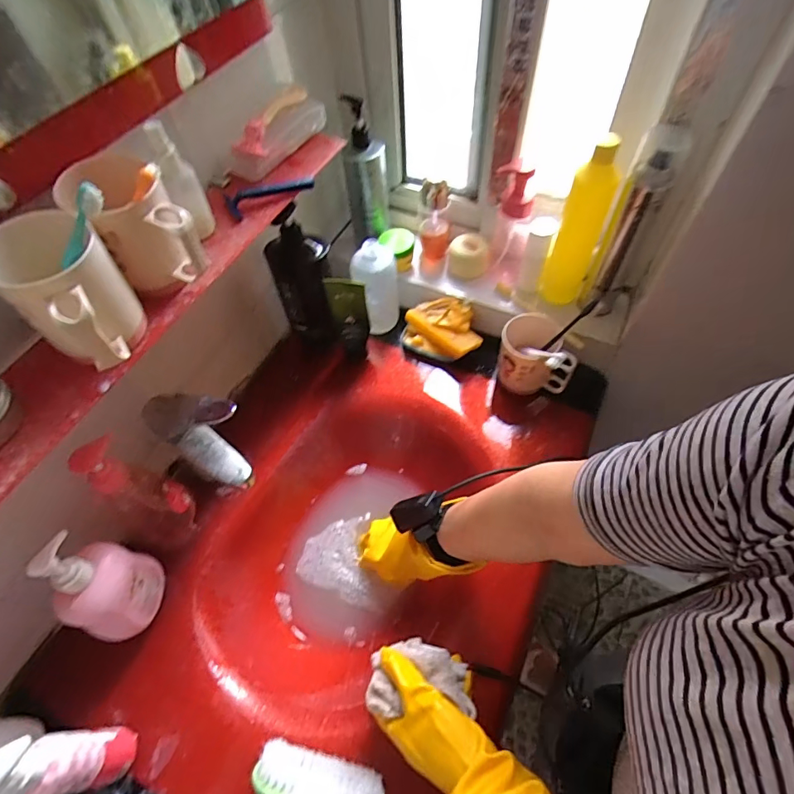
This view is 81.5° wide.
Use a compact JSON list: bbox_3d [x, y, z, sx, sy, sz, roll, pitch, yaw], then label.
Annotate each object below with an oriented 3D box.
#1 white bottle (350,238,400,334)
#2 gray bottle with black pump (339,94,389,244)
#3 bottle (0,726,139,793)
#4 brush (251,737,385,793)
[{"bbox_3d":[-0.029,-0.172,0.731,0.071,0.150,0.054,-28,61,-14],"label":"white bottle"},{"bbox_3d":[-0.048,-0.346,0.720,0.062,0.198,0.058,-4,58,0],"label":"gray bottle with black pump"},{"bbox_3d":[-0.296,0.332,0.419,0.036,0.177,0.046,-3,58,1],"label":"bottle"},{"bbox_3d":[-0.076,0.382,0.450,0.130,0.051,0.051,12,59,10],"label":"brush"}]

